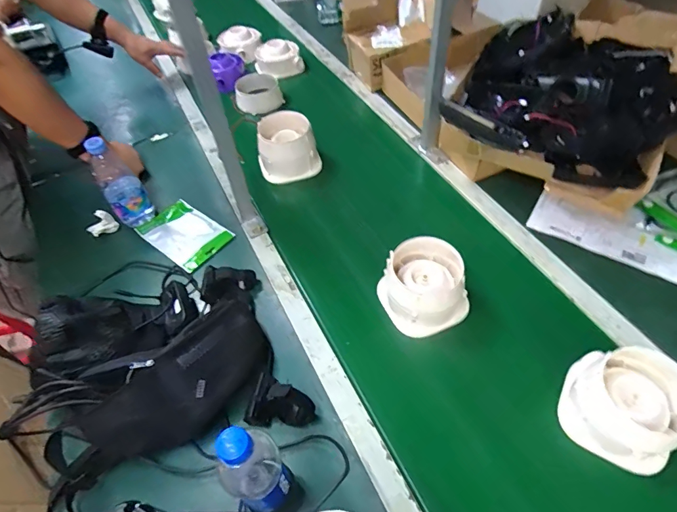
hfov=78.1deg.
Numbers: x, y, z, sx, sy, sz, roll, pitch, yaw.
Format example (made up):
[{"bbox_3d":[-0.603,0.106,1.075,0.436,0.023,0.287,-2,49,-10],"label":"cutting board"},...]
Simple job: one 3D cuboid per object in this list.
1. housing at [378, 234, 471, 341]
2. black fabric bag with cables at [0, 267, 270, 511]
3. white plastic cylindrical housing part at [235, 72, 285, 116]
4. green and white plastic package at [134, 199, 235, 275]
[{"bbox_3d":[0.145,0.045,0.709,0.144,0.100,0.136,-15,52,-8],"label":"housing"},{"bbox_3d":[-0.284,0.146,0.620,0.386,0.135,0.253,-27,54,-17],"label":"black fabric bag with cables"},{"bbox_3d":[-0.218,-0.447,1.142,0.120,0.062,0.131,-2,51,3],"label":"white plastic cylindrical housing part"},{"bbox_3d":[-0.315,-0.050,0.850,0.180,0.014,0.120,31,60,26],"label":"green and white plastic package"}]

